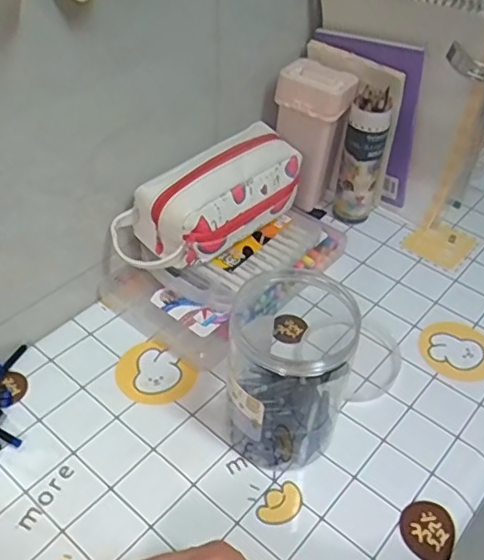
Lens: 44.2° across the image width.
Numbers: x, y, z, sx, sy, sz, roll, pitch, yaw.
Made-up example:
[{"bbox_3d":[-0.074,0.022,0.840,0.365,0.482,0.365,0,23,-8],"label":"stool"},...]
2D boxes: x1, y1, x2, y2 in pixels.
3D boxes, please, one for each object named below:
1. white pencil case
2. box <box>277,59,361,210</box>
[{"bbox_3d":[-0.034,-0.088,0.633,0.101,0.089,0.207,32,50,27],"label":"white pencil case"},{"bbox_3d":[0.086,-0.176,0.745,0.085,0.168,0.070,24,47,19],"label":"box"}]

